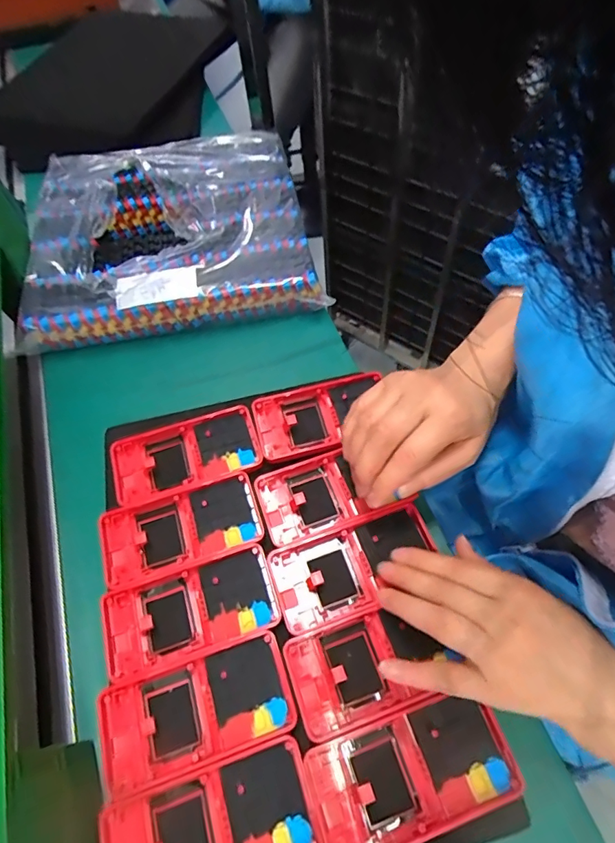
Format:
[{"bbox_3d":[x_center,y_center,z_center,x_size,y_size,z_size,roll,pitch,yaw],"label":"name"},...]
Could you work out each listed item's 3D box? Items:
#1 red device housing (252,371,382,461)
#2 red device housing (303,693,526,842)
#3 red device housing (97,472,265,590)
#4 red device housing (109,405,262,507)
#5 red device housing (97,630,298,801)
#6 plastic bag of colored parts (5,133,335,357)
[{"bbox_3d":[0.012,-0.004,0.420,0.114,0.019,0.064,-13,64,-9],"label":"red device housing"},{"bbox_3d":[0.064,0.213,0.286,0.121,0.017,0.062,-18,62,-7],"label":"red device housing"},{"bbox_3d":[-0.101,0.086,0.374,0.124,0.022,0.062,-18,62,-7],"label":"red device housing"},{"bbox_3d":[-0.104,0.031,0.405,0.122,0.021,0.063,-19,62,-7],"label":"red device housing"},{"bbox_3d":[-0.074,0.188,0.307,0.123,0.011,0.061,-18,62,-6],"label":"red device housing"},{"bbox_3d":[-0.164,-0.224,0.523,0.310,0.070,0.283,-10,61,-2],"label":"plastic bag of colored parts"}]

